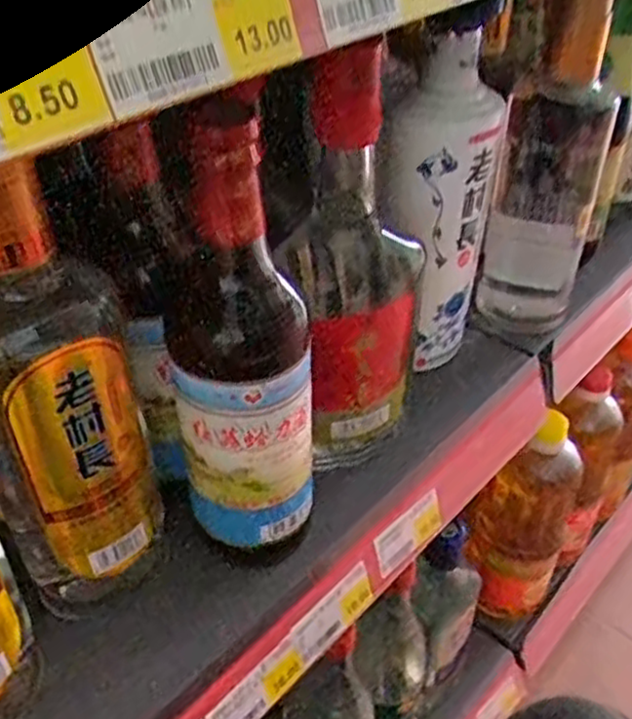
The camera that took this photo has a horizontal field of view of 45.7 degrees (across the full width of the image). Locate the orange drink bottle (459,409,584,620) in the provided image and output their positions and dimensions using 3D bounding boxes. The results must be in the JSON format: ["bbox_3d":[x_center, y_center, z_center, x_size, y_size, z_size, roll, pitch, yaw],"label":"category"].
[{"bbox_3d":[0.197,0.144,0.714,0.085,0.229,0.078,21,43,23],"label":"orange drink bottle"}]

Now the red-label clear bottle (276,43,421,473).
[{"bbox_3d":[0.020,-0.043,0.393,0.070,0.214,0.062,7,40,7],"label":"red-label clear bottle"}]

